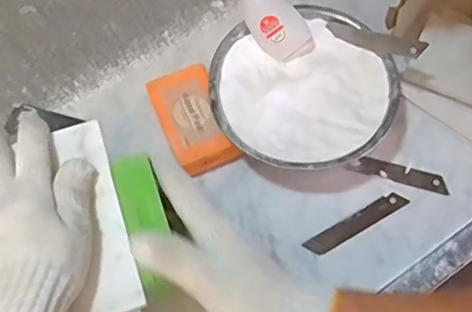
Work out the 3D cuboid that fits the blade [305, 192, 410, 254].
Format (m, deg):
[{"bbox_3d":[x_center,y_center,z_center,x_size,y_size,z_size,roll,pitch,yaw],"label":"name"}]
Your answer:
[{"bbox_3d":[0.107,0.059,0.491,0.097,0.004,0.017,-28,69,-11],"label":"blade"}]

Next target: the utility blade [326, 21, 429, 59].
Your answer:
[{"bbox_3d":[0.124,-0.103,0.501,0.093,0.018,0.008,20,29,28],"label":"utility blade"}]

